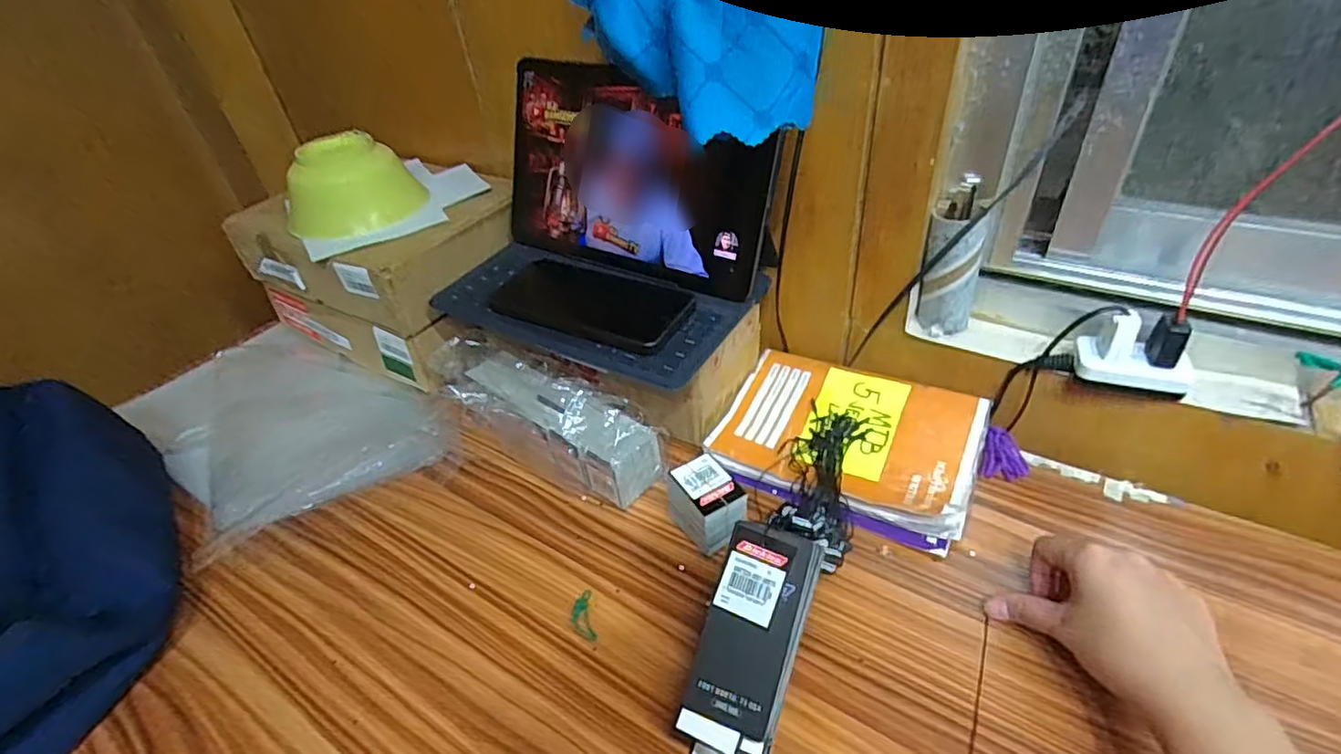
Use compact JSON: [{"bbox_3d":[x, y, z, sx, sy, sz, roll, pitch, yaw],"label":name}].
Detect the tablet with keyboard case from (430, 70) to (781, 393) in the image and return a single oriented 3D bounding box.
[{"bbox_3d":[-0.067,-0.130,0.520,0.273,0.165,0.174,21,47,29],"label":"tablet with keyboard case"}]

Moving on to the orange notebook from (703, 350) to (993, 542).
[{"bbox_3d":[0.149,0.048,0.520,0.202,0.021,0.142,17,47,25],"label":"orange notebook"}]

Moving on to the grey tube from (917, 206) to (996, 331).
[{"bbox_3d":[0.231,-0.091,0.504,0.044,0.096,0.054,14,44,23],"label":"grey tube"}]

